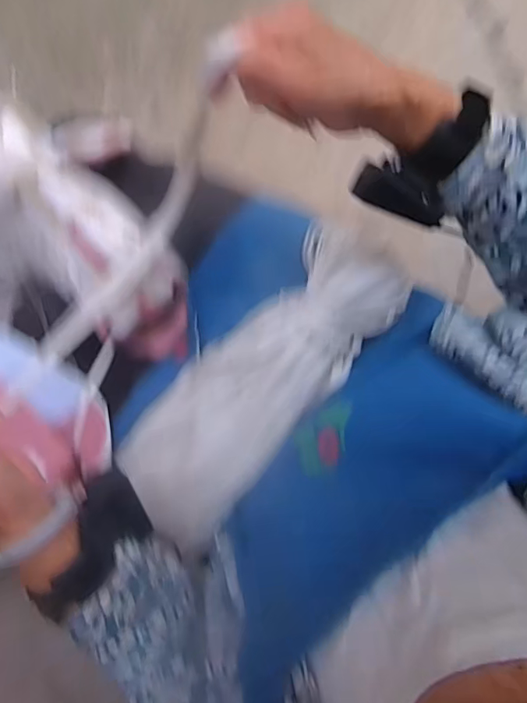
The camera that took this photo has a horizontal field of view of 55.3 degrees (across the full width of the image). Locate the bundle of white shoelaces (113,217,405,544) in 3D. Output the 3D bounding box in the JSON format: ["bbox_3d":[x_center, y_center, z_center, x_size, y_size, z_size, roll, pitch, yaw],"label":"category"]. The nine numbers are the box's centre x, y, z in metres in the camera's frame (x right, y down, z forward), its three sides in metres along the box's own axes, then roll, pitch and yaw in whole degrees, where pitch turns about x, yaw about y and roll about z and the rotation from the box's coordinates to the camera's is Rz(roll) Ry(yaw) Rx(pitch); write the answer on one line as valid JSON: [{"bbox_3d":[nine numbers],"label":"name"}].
[{"bbox_3d":[-0.007,0.028,0.480,0.126,0.069,0.337,41,92,-3],"label":"bundle of white shoelaces"}]

